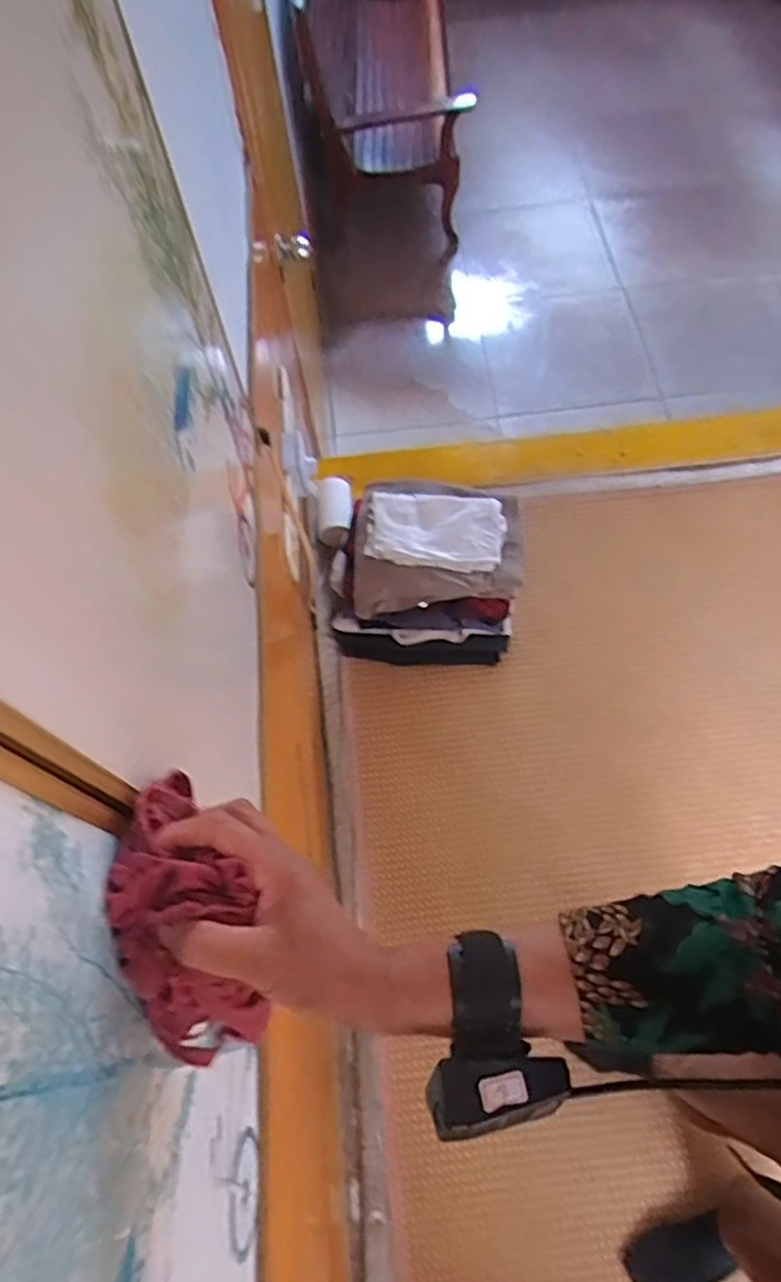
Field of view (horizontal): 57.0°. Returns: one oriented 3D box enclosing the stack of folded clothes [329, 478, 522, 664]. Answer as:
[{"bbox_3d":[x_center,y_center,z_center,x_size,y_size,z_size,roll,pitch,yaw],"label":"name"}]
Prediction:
[{"bbox_3d":[0.072,-0.141,1.458,0.361,0.240,0.295,0,63,3],"label":"stack of folded clothes"}]

